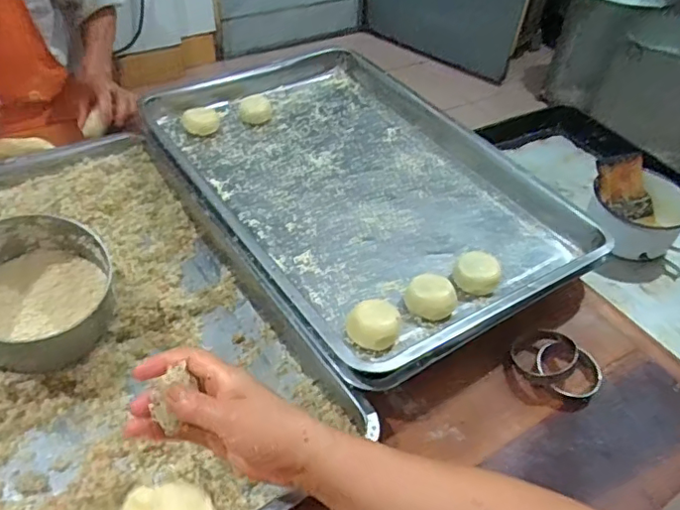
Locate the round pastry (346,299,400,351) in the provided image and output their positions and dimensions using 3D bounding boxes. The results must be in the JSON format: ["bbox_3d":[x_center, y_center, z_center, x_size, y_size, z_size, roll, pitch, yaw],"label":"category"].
[{"bbox_3d":[0.033,0.069,0.554,0.051,0.027,0.044,5,45,1],"label":"round pastry"}]

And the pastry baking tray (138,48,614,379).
[{"bbox_3d":[0.011,-0.115,0.749,0.390,0.050,0.599,-23,51,-26],"label":"pastry baking tray"}]

